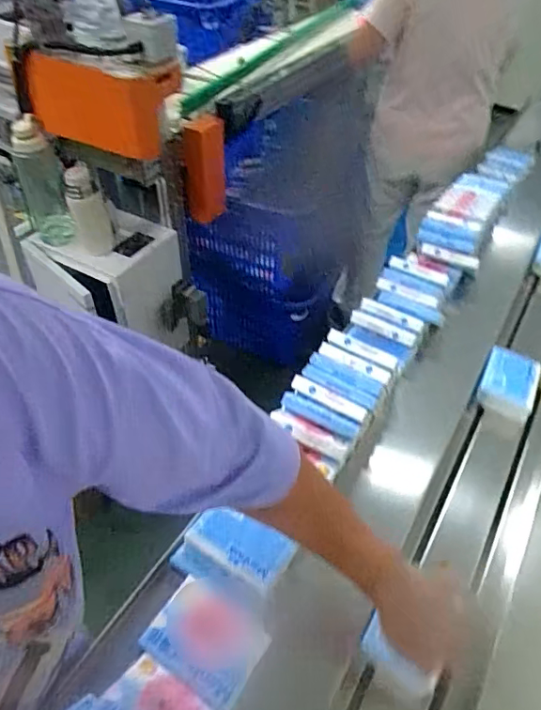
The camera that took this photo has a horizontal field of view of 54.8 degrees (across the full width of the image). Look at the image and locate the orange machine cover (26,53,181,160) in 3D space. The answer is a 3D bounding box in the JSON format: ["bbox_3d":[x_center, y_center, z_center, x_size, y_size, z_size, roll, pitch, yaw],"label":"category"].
[{"bbox_3d":[-0.341,-0.508,1.079,0.323,0.169,0.066,4,44,1],"label":"orange machine cover"}]

